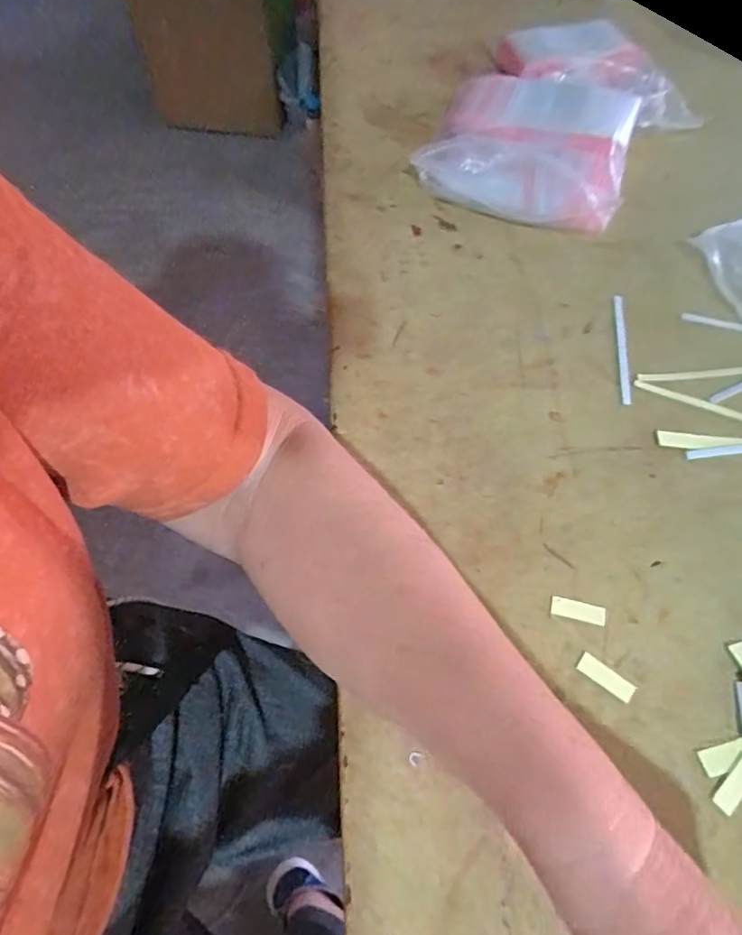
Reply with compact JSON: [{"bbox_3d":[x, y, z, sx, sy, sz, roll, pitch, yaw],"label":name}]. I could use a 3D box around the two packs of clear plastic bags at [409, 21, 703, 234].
[{"bbox_3d":[0.147,-0.275,0.454,0.159,0.061,0.193,25,63,15],"label":"two packs of clear plastic bags"}]

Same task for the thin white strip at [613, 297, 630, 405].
[{"bbox_3d":[0.166,-0.080,0.383,0.006,0.007,0.087,6,60,4],"label":"thin white strip"}]

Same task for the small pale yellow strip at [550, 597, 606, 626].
[{"bbox_3d":[0.109,0.074,0.302,0.028,0.004,0.009,11,60,7],"label":"small pale yellow strip"}]

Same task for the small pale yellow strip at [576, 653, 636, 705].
[{"bbox_3d":[0.116,0.104,0.287,0.028,0.004,0.010,33,72,21],"label":"small pale yellow strip"}]

